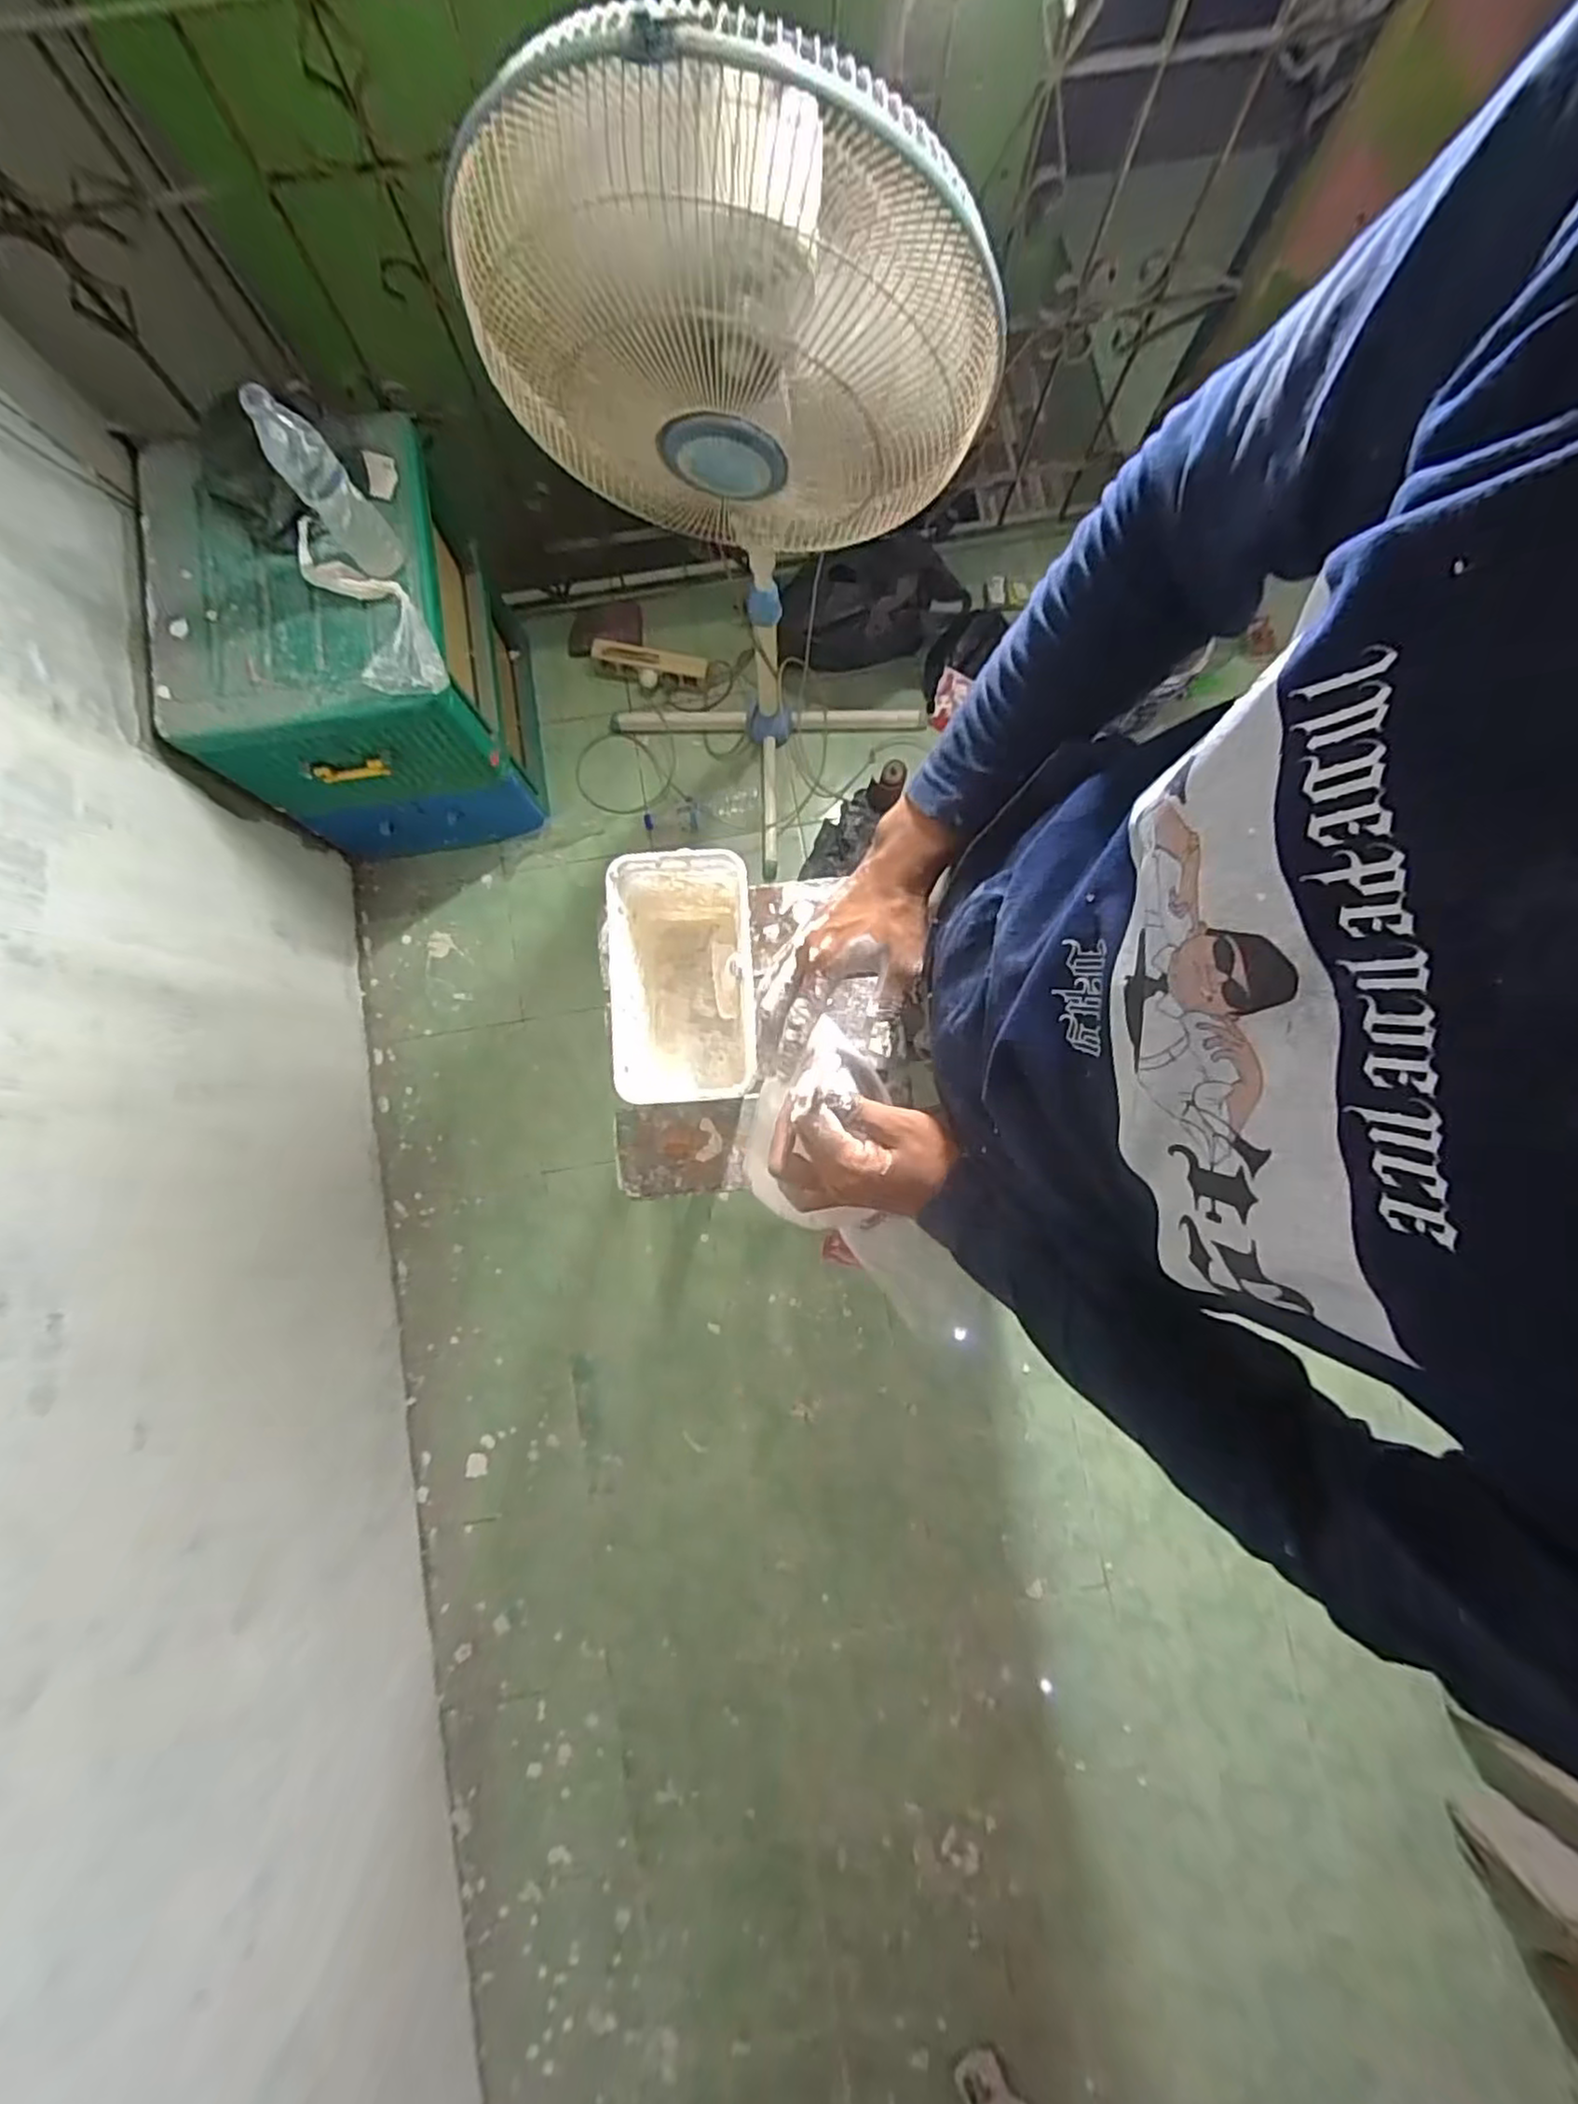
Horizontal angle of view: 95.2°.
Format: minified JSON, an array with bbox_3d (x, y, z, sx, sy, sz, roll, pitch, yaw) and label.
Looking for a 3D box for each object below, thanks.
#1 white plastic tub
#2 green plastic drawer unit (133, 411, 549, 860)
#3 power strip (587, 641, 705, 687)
[{"bbox_3d":[-0.088,-0.050,0.632,0.114,0.162,0.194,-4,84,0],"label":"white plastic tub"},{"bbox_3d":[-0.694,-0.634,1.210,0.392,0.470,0.426,-9,84,-1],"label":"green plastic drawer unit"},{"bbox_3d":[-0.281,-0.770,1.440,0.228,0.049,0.069,14,85,2],"label":"power strip"}]

